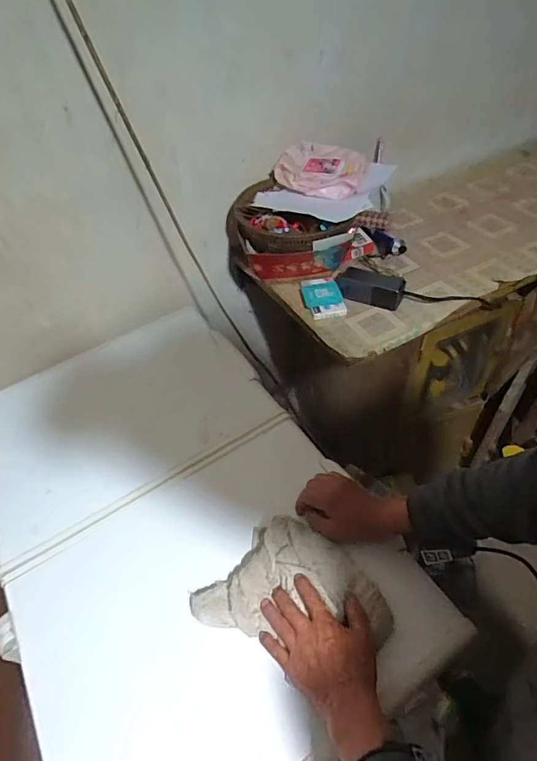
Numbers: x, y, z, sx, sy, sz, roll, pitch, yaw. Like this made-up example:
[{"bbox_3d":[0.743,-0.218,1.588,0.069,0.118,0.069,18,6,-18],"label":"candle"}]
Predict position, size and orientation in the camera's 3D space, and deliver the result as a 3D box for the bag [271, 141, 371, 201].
[{"bbox_3d":[0.116,-0.470,0.993,0.201,0.059,0.132,12,50,14],"label":"bag"}]

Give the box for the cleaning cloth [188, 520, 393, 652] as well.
[{"bbox_3d":[0.030,0.263,0.606,0.249,0.039,0.152,2,48,6],"label":"cleaning cloth"}]

